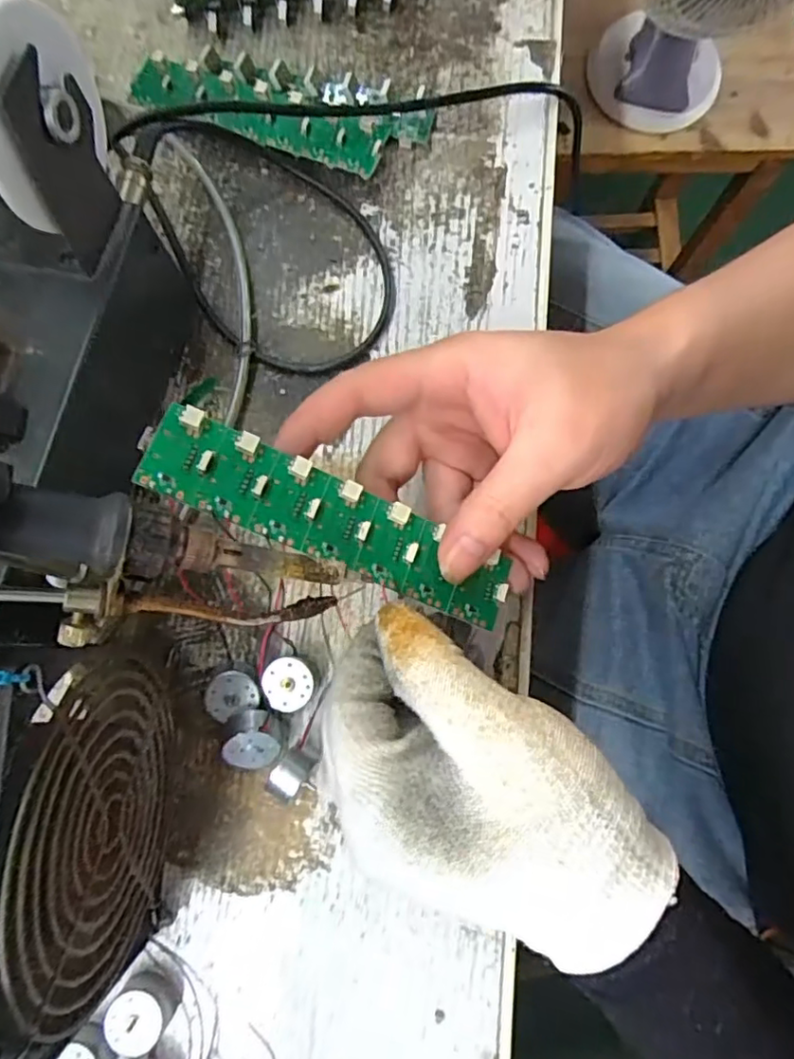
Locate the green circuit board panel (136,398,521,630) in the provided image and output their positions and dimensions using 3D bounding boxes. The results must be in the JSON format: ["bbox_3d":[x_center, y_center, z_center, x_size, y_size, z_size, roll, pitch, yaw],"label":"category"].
[{"bbox_3d":[-0.021,-0.002,0.215,0.139,0.005,0.030,26,79,-13],"label":"green circuit board panel"}]

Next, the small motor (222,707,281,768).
[{"bbox_3d":[-0.063,0.090,0.256,0.023,0.013,0.023,-4,113,-8],"label":"small motor"}]

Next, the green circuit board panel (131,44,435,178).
[{"bbox_3d":[-0.060,-0.226,0.315,0.153,0.019,0.064,13,79,1],"label":"green circuit board panel"}]

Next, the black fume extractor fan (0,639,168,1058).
[{"bbox_3d":[-0.117,0.101,0.206,0.047,0.122,0.119,2,79,-1],"label":"black fume extractor fan"}]

